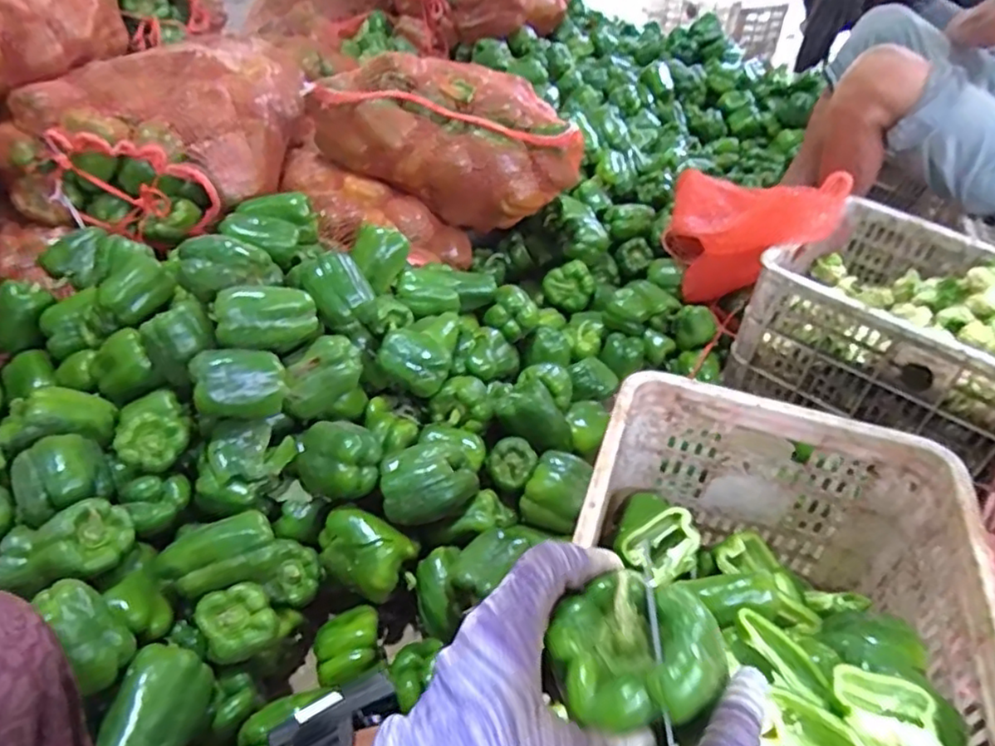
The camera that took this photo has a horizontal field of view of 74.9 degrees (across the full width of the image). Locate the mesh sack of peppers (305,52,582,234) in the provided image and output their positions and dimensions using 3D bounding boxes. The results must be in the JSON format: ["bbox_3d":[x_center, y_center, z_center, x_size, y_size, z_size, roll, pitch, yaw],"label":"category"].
[{"bbox_3d":[-0.062,-0.458,1.226,0.447,0.197,0.293,14,41,13],"label":"mesh sack of peppers"}]

